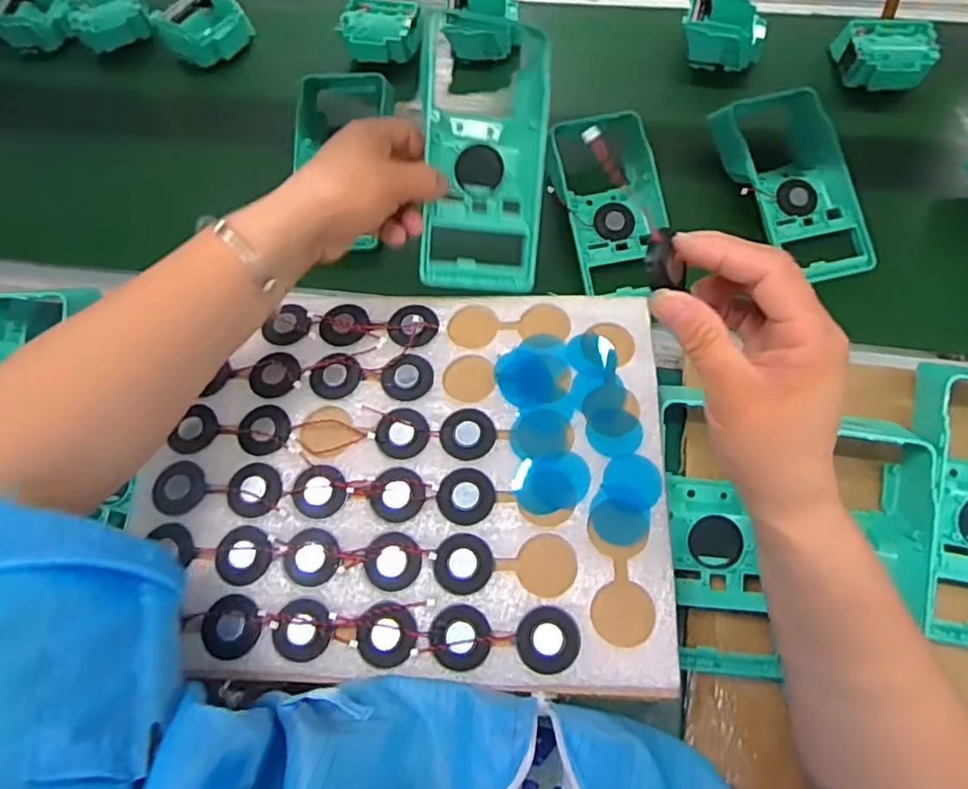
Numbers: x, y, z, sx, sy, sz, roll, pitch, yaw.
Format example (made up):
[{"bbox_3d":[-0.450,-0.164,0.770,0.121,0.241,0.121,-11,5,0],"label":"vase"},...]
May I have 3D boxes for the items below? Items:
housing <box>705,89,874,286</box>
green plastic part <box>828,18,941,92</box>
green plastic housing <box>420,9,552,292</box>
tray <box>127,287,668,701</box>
[{"bbox_3d":[0.268,-0.179,0.526,0.087,0.050,0.166,-16,65,-6],"label":"housing"},{"bbox_3d":[0.382,-0.323,0.597,0.084,0.039,0.070,5,65,4],"label":"green plastic part"},{"bbox_3d":[-0.003,-0.157,0.427,0.082,0.038,0.166,0,99,-18],"label":"green plastic housing"},{"bbox_3d":[-0.046,0.044,0.385,0.311,0.019,0.246,2,65,2],"label":"tray"}]

